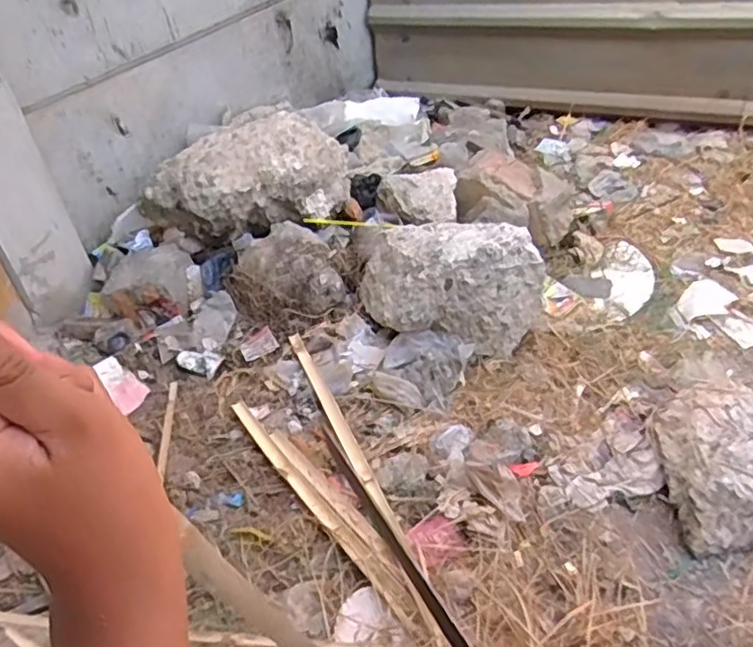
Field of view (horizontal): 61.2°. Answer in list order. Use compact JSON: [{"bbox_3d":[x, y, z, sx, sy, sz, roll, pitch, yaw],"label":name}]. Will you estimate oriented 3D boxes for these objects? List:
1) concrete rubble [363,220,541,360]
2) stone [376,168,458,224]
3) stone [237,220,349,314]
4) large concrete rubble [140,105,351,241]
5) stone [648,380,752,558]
[{"bbox_3d":[0.150,-0.094,1.314,0.373,0.222,0.258,4,41,14],"label":"concrete rubble"},{"bbox_3d":[0.095,-0.297,1.512,0.186,0.084,0.146,-3,40,7],"label":"stone"},{"bbox_3d":[-0.194,-0.116,1.391,0.203,0.098,0.223,-20,41,-14],"label":"stone"},{"bbox_3d":[-0.310,-0.347,1.488,0.483,0.169,0.222,-11,39,-3],"label":"large concrete rubble"},{"bbox_3d":[0.528,0.203,1.010,0.160,0.112,0.310,11,43,22],"label":"stone"}]

